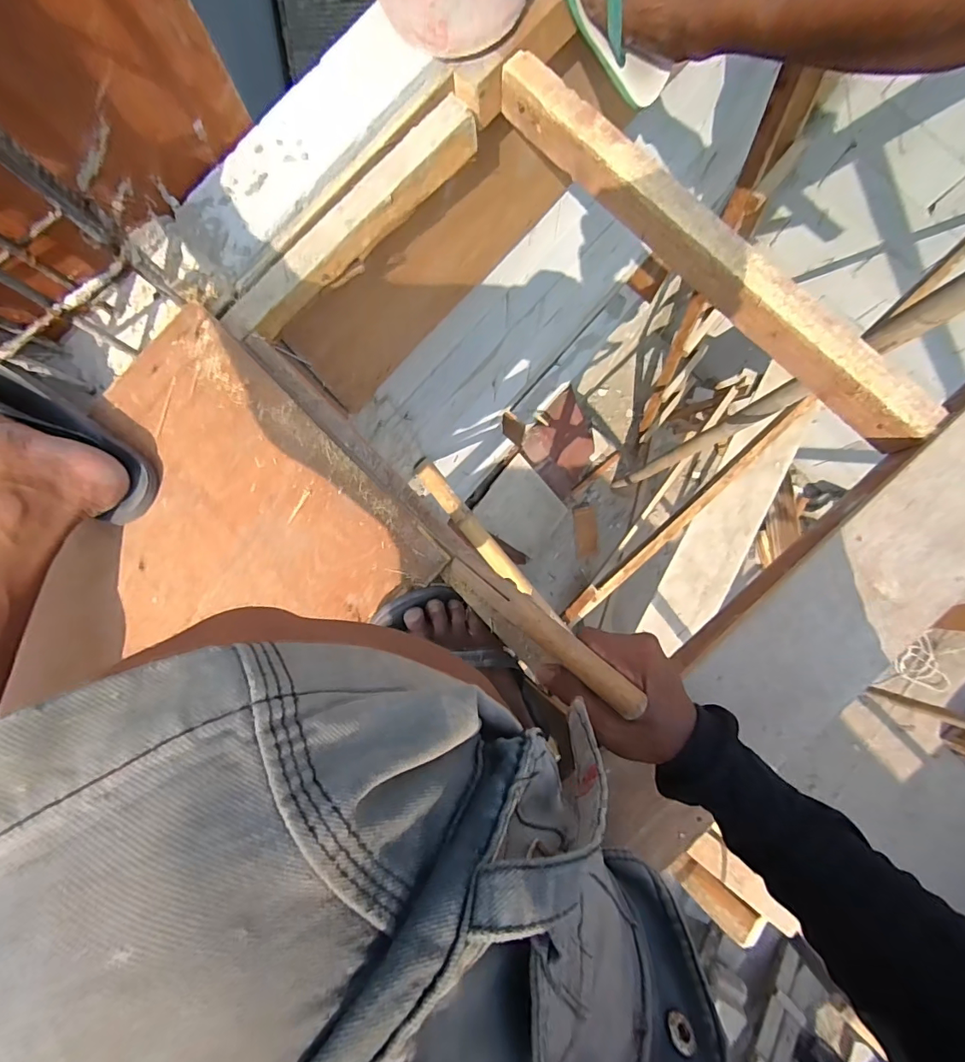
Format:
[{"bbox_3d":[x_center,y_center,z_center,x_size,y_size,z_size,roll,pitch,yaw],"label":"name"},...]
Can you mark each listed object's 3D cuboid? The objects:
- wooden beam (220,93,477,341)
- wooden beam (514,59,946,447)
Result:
[{"bbox_3d":[-0.145,-0.350,0.555,0.045,0.051,0.357,45,88,5],"label":"wooden beam"},{"bbox_3d":[0.244,-0.317,0.540,0.051,0.064,0.605,-45,85,-2],"label":"wooden beam"}]

